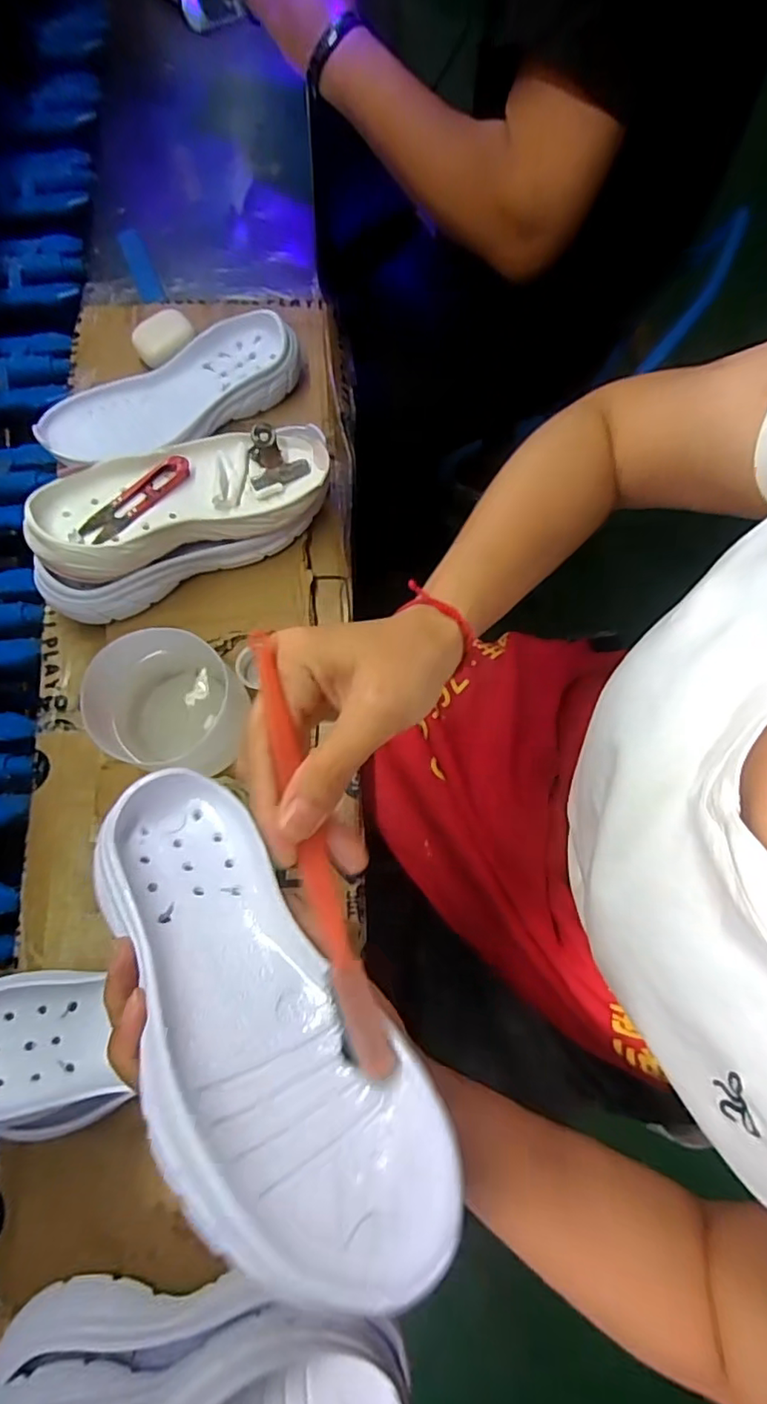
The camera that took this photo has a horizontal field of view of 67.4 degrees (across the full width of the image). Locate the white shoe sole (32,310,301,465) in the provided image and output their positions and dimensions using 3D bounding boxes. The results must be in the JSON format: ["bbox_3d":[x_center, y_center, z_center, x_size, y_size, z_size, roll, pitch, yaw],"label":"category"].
[{"bbox_3d":[-0.189,-0.277,0.531,0.238,0.045,0.082,-31,77,-10],"label":"white shoe sole"}]

